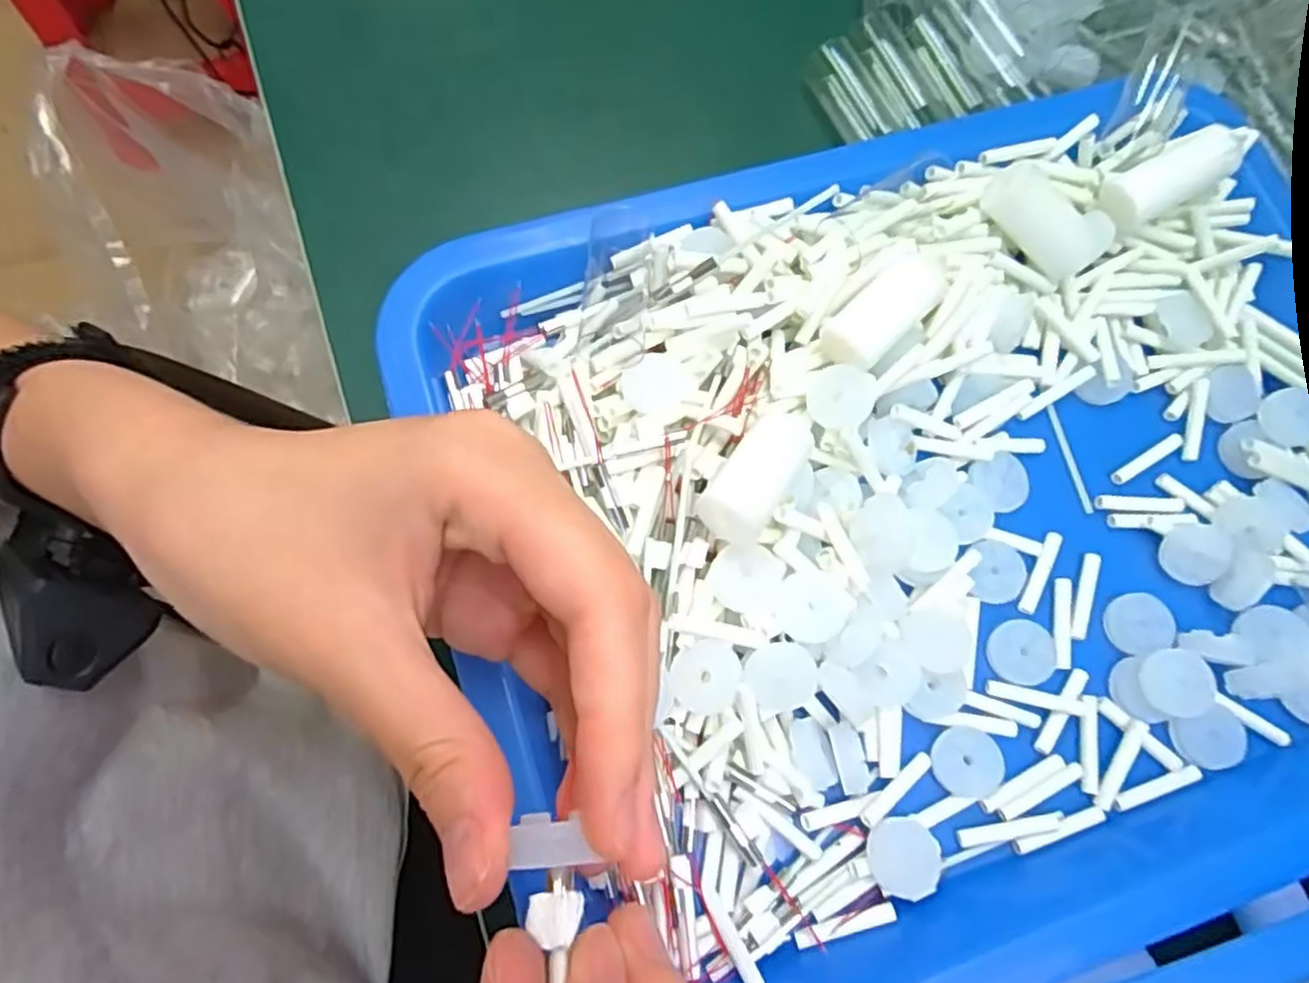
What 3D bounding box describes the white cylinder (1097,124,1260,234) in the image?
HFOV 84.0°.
[{"bbox_3d":[0.191,-0.115,0.263,0.059,0.017,0.019,-23,76,-8],"label":"white cylinder"}]

